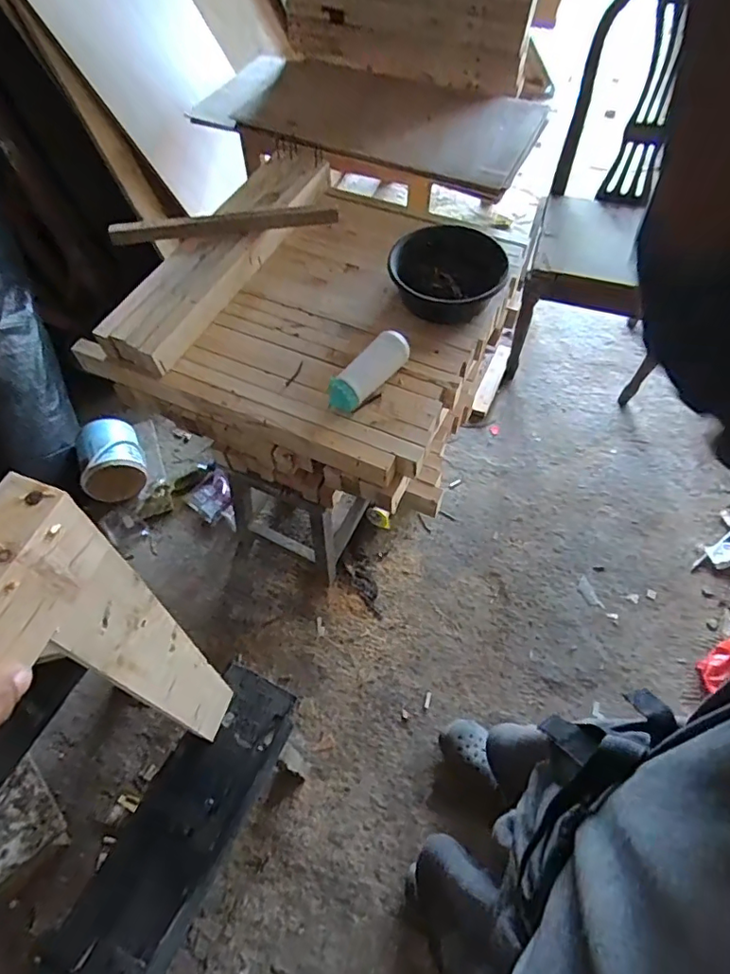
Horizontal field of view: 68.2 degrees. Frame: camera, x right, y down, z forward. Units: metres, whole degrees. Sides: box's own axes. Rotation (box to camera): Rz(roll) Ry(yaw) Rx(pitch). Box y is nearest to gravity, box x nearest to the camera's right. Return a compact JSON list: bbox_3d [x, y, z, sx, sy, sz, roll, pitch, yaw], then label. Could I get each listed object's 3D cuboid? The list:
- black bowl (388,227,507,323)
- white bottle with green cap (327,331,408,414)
[{"bbox_3d":[0.163,-0.431,1.121,0.224,0.091,0.213,-1,58,2],"label":"black bowl"},{"bbox_3d":[0.001,-0.213,1.010,0.073,0.075,0.186,33,65,21],"label":"white bottle with green cap"}]

